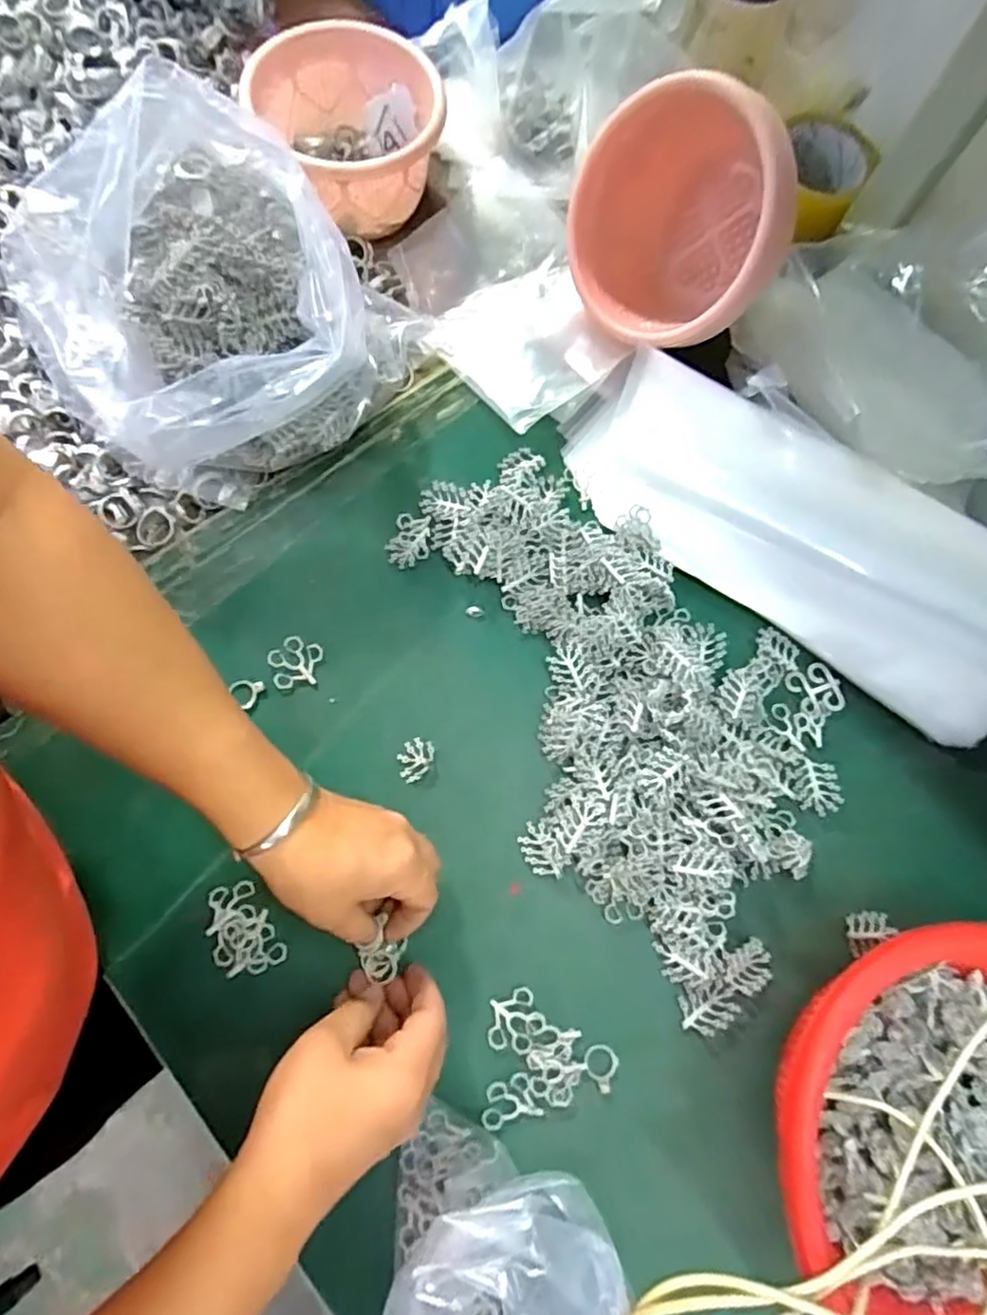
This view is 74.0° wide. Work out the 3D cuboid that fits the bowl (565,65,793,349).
[{"bbox_3d":[0.140,-0.309,0.467,0.145,0.146,0.094,36,45,23],"label":"bowl"}]

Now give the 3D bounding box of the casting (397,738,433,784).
[{"bbox_3d":[-0.052,0.068,0.432,0.021,0.008,0.029,21,74,2],"label":"casting"}]

